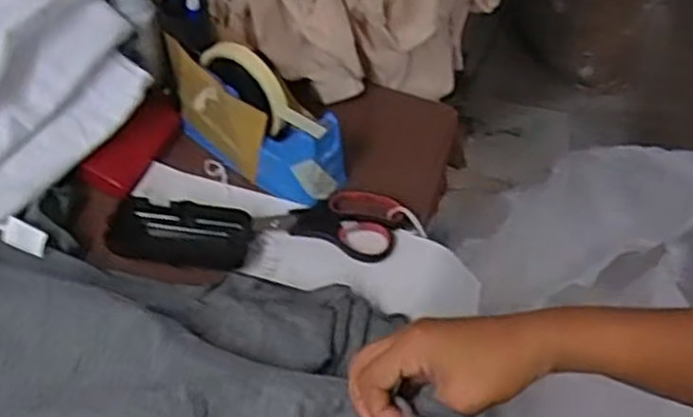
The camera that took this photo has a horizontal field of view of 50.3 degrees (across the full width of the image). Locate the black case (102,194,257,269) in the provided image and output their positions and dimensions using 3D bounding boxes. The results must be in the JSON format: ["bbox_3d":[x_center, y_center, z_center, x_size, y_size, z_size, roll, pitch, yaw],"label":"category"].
[{"bbox_3d":[-0.133,0.019,0.597,0.107,0.024,0.050,5,50,-1],"label":"black case"}]

